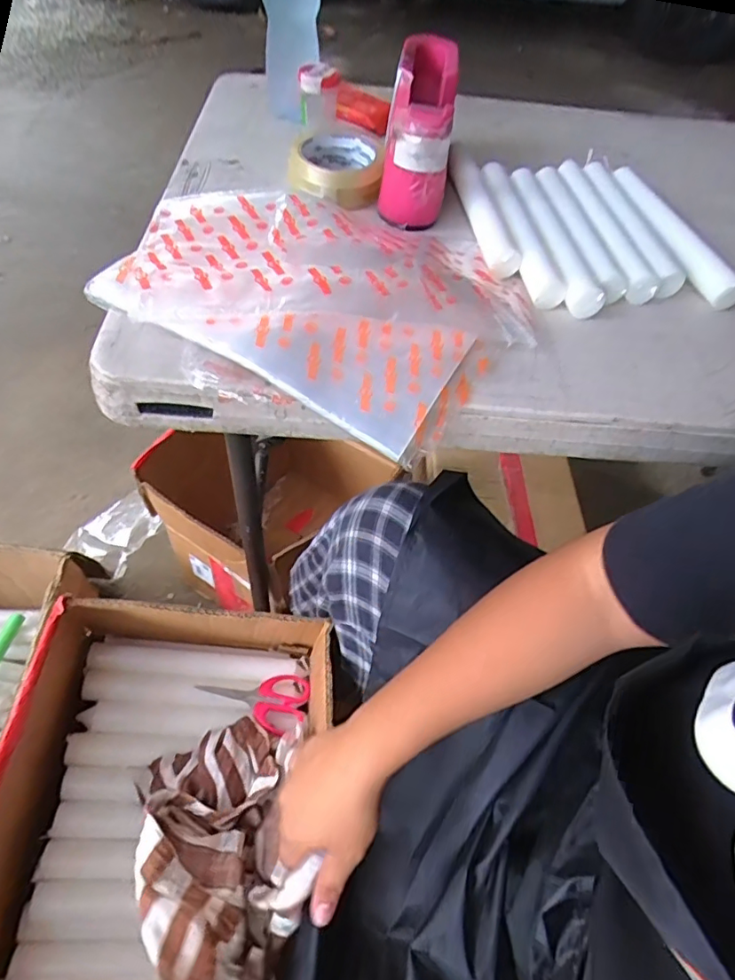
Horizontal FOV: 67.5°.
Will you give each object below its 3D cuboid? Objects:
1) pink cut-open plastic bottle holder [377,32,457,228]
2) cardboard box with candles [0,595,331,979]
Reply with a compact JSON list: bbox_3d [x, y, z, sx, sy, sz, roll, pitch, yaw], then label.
[{"bbox_3d":[0.050,-0.339,0.515,0.055,0.104,0.149,9,55,-1],"label":"pink cut-open plastic bottle holder"},{"bbox_3d":[-0.182,0.284,0.462,0.237,0.146,0.358,4,55,-4],"label":"cardboard box with candles"}]

